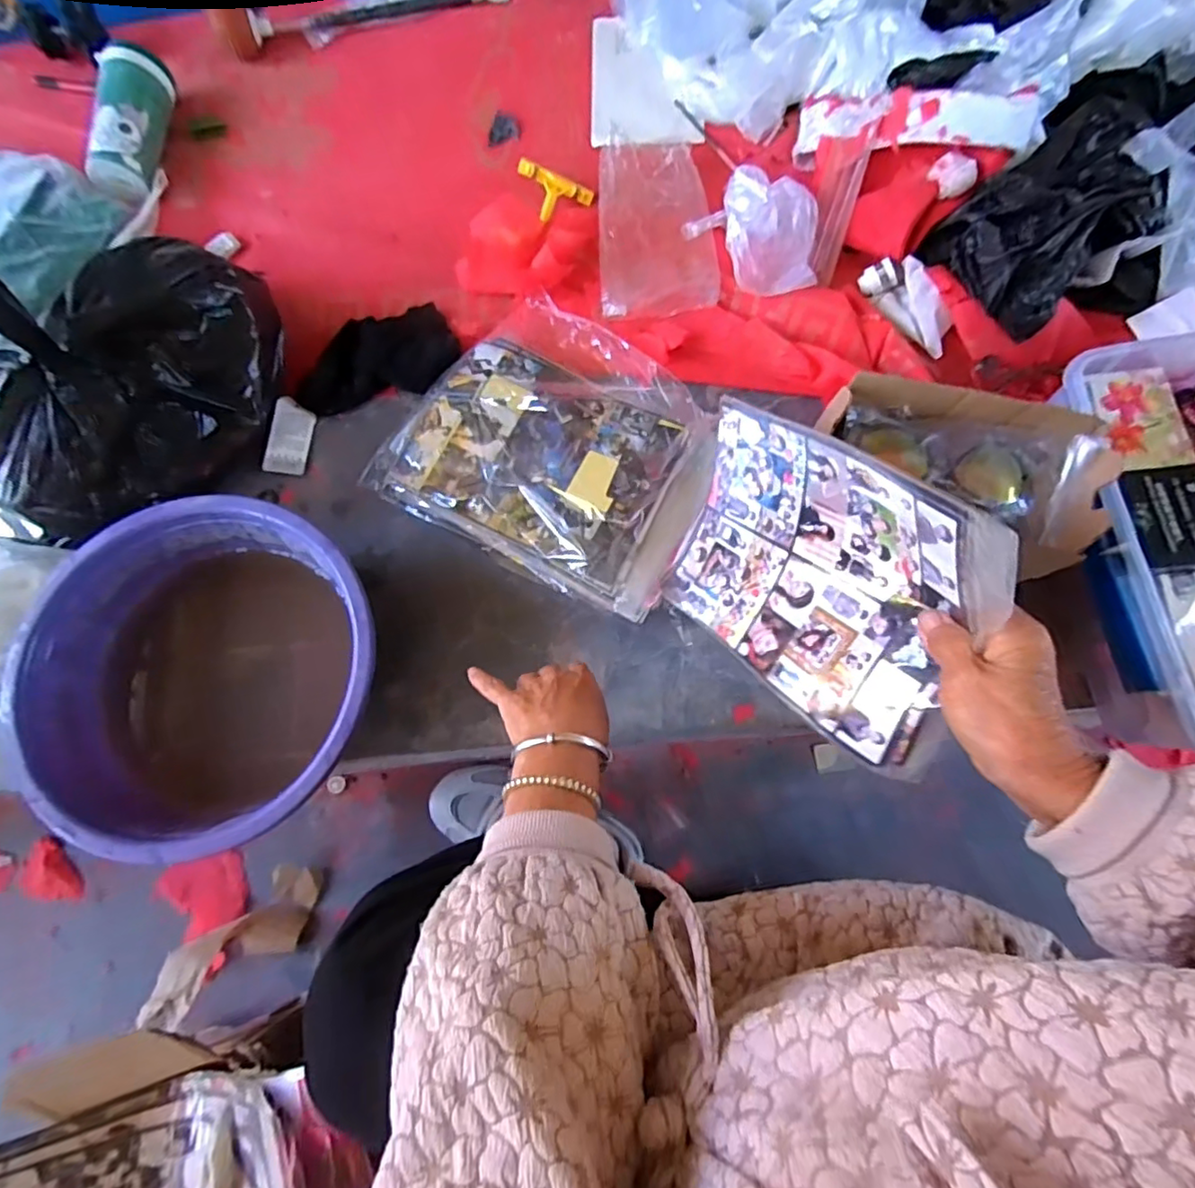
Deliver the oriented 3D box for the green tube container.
[{"bbox_3d":[-0.559,-0.561,0.729,0.072,0.064,0.196,2,75,1],"label":"green tube container"}]

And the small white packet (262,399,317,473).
[{"bbox_3d":[-0.331,-0.170,0.651,0.043,0.010,0.084,5,75,2],"label":"small white packet"}]

